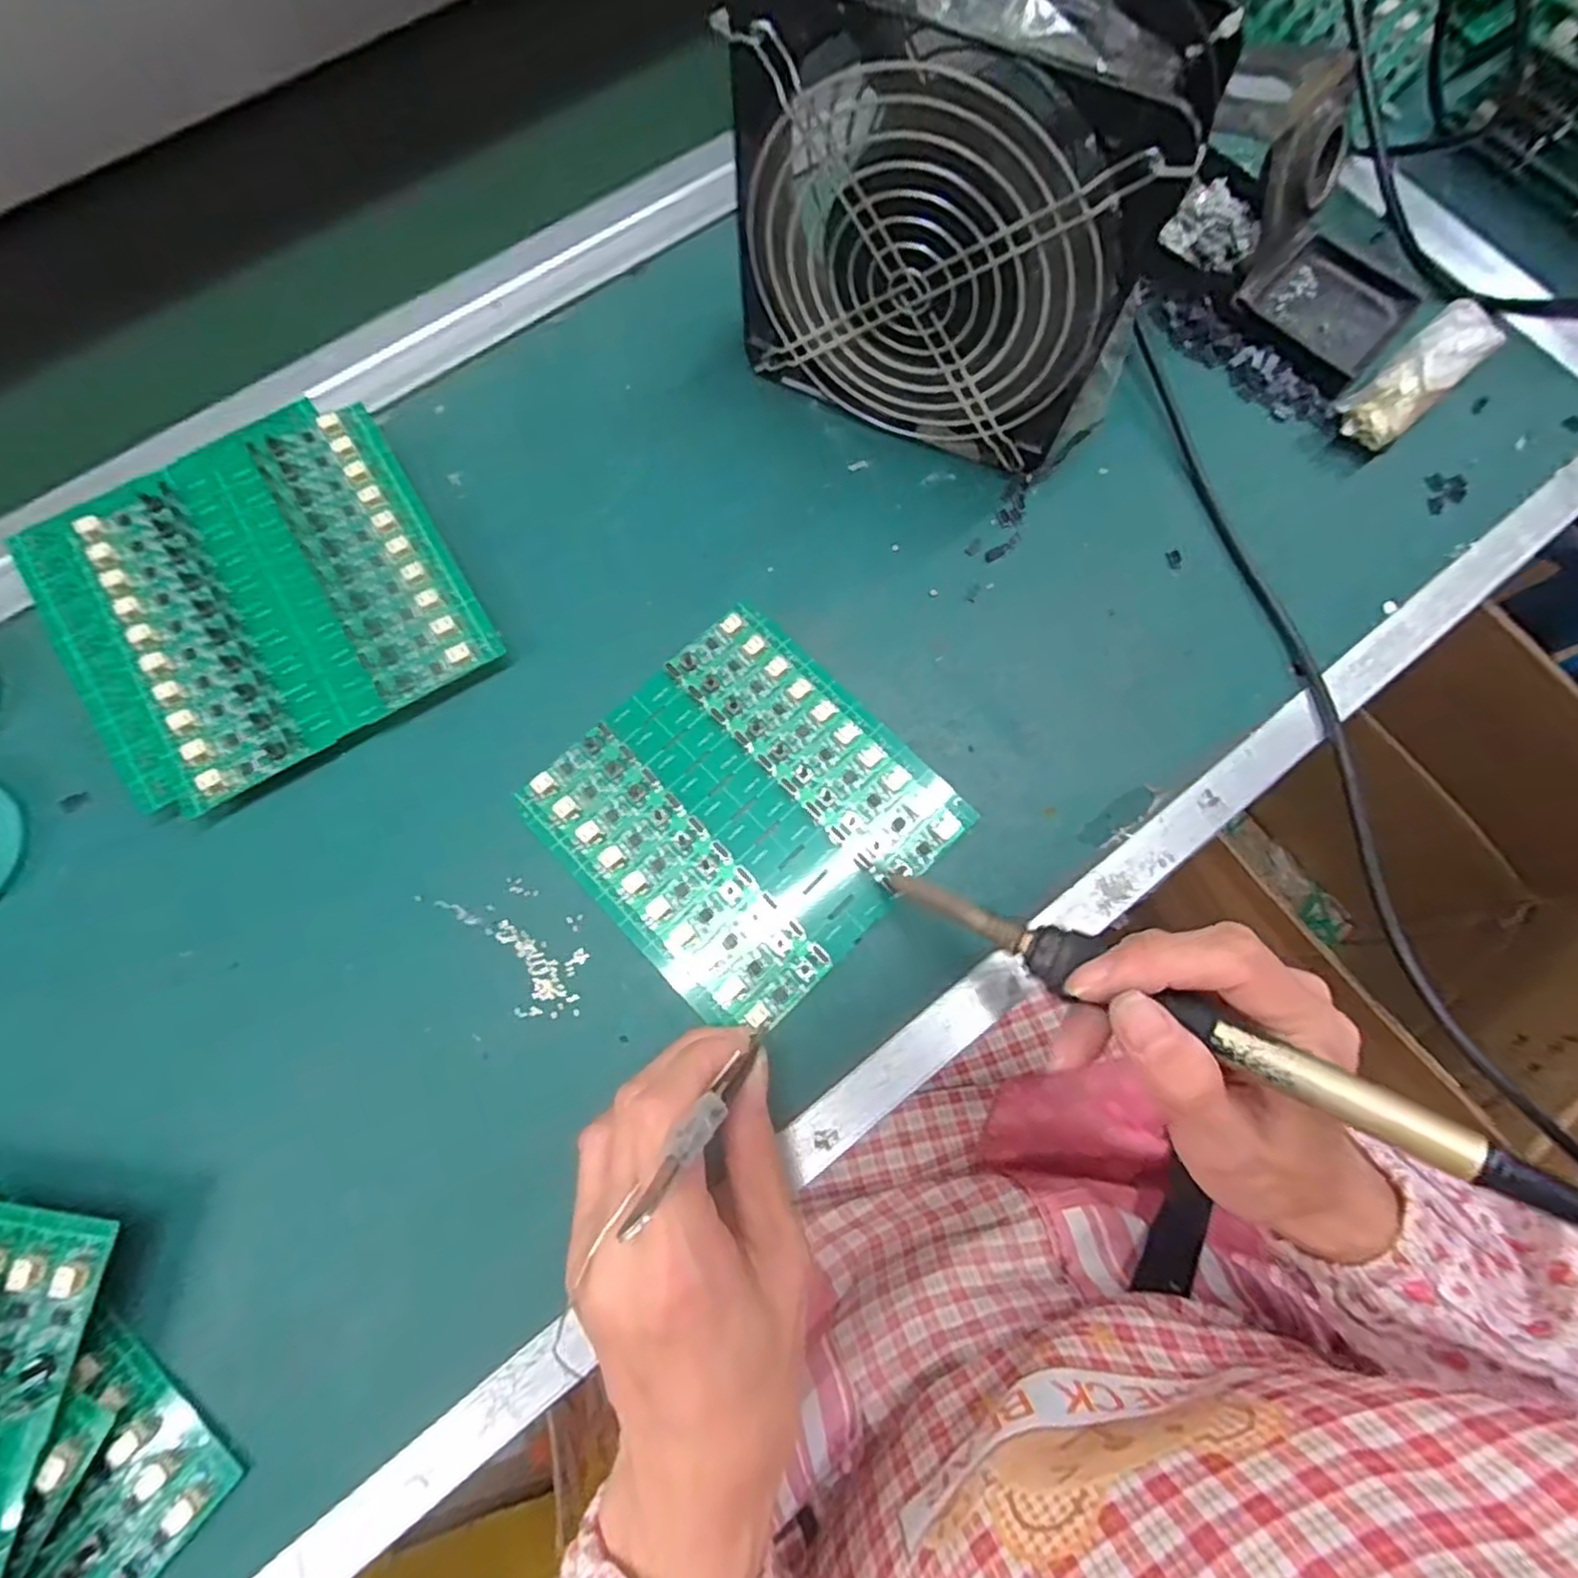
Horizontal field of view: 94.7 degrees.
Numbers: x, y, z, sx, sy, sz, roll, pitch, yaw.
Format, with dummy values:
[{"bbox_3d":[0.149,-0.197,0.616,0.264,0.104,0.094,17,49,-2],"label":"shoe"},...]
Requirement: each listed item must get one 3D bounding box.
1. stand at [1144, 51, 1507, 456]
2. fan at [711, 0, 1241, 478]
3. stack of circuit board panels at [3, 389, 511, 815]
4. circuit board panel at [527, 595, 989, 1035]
[{"bbox_3d":[0.256,-0.242,0.331,0.154,0.071,0.105,34,78,6],"label":"stand"},{"bbox_3d":[0.060,-0.213,0.280,0.156,0.154,0.058,25,77,5],"label":"fan"},{"bbox_3d":[-0.221,-0.080,0.308,0.150,0.021,0.147,-33,79,-9],"label":"stack of circuit board panels"},{"bbox_3d":[-0.018,0.008,0.298,0.131,0.005,0.135,-43,81,-11],"label":"circuit board panel"}]

